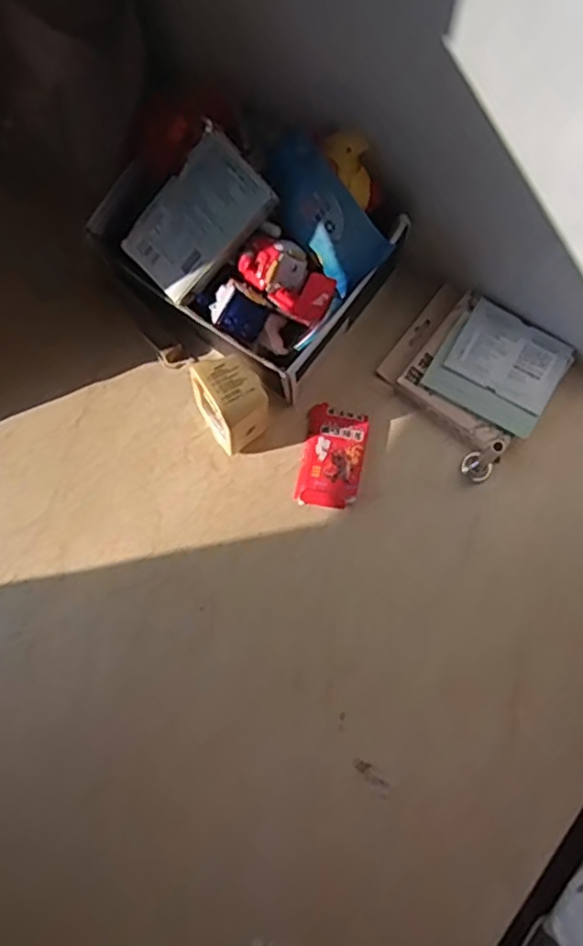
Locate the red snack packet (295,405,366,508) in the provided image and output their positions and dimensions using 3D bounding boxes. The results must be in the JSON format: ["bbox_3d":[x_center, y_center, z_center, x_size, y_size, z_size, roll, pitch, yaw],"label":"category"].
[{"bbox_3d":[0.038,-0.014,0.612,0.053,0.016,0.092,9,77,3],"label":"red snack packet"}]

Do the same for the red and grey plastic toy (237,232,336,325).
[{"bbox_3d":[-0.003,-0.160,0.548,0.080,0.027,0.048,43,84,11],"label":"red and grey plastic toy"}]

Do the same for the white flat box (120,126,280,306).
[{"bbox_3d":[-0.074,-0.199,0.531,0.072,0.019,0.117,43,107,-11],"label":"white flat box"}]

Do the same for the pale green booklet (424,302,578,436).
[{"bbox_3d":[0.189,-0.098,0.607,0.105,0.008,0.100,32,82,7],"label":"pale green booklet"}]

